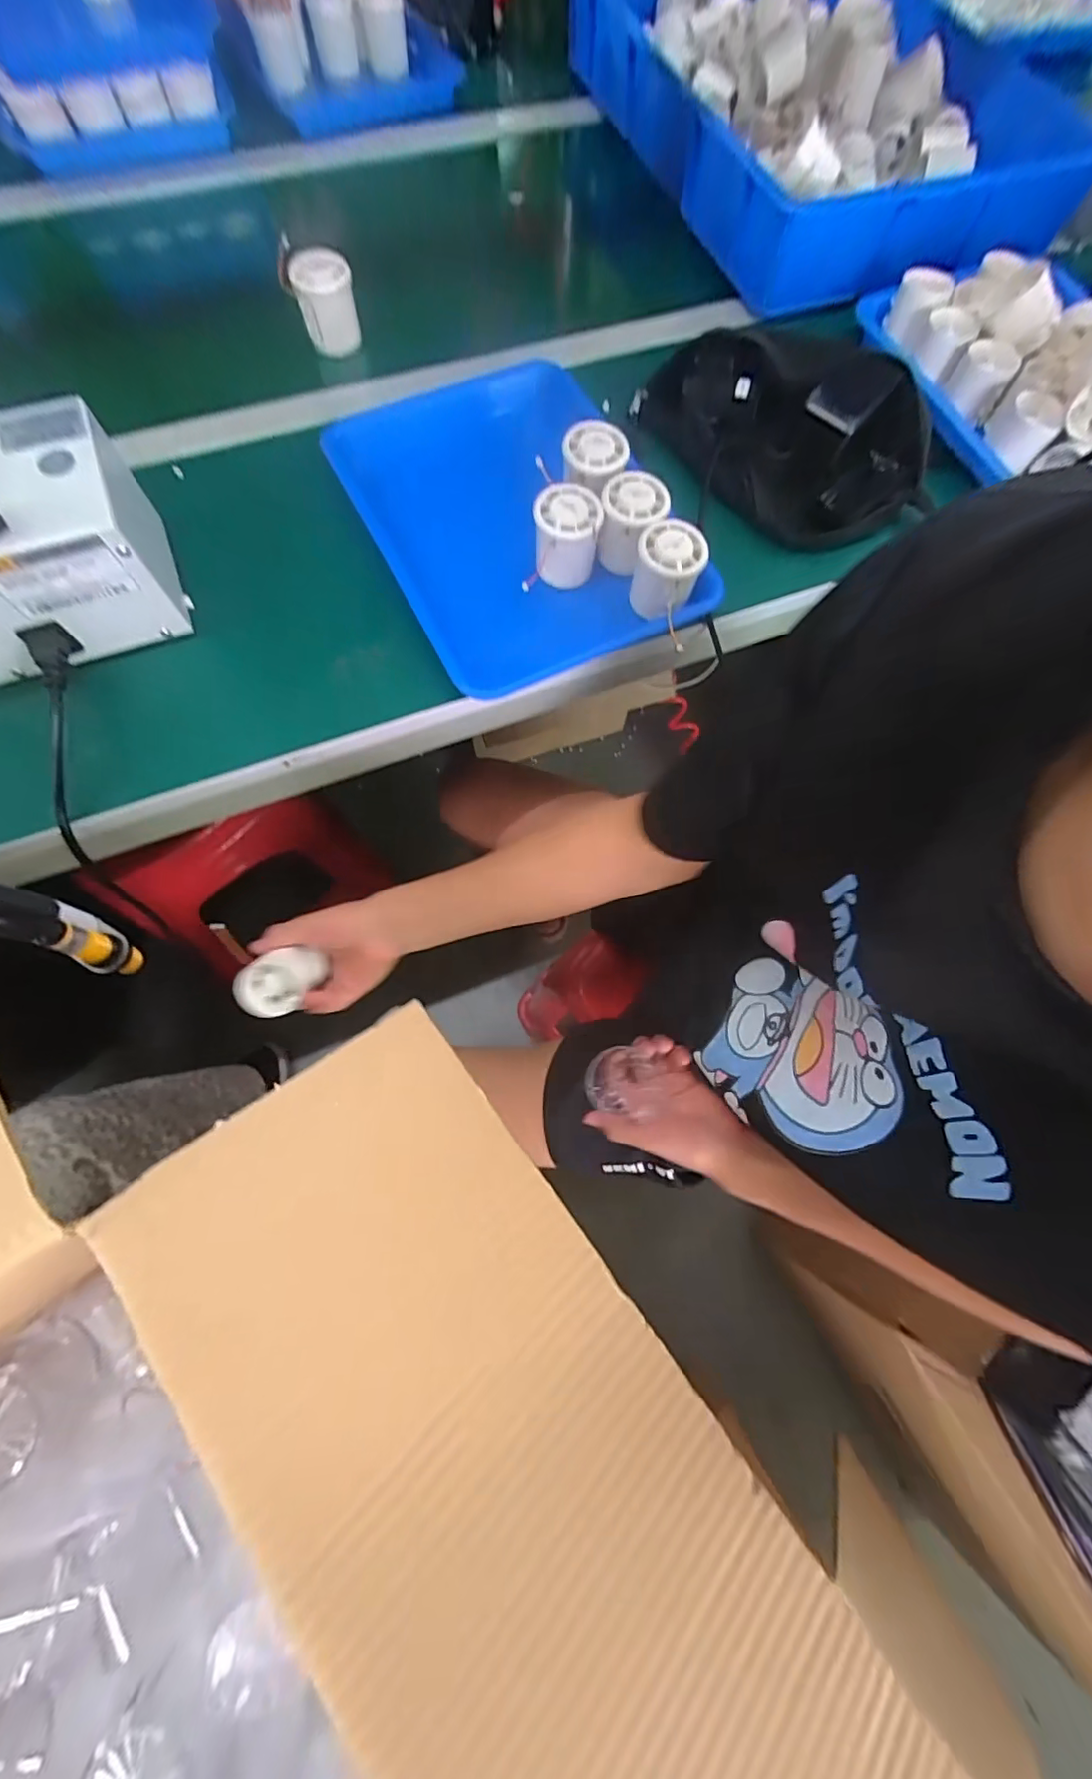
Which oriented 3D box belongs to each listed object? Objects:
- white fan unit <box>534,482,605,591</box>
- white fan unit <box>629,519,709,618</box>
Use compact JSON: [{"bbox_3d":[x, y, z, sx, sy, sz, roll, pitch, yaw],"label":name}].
[{"bbox_3d":[0.018,-0.303,0.490,0.054,0.061,0.047,-1,73,-2],"label":"white fan unit"},{"bbox_3d":[0.103,-0.271,0.482,0.055,0.051,0.052,5,72,0],"label":"white fan unit"}]

